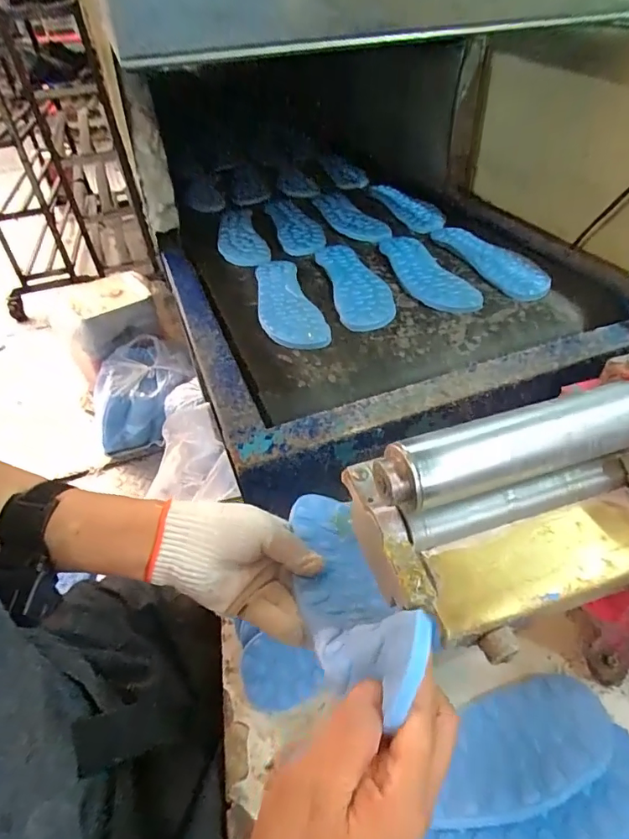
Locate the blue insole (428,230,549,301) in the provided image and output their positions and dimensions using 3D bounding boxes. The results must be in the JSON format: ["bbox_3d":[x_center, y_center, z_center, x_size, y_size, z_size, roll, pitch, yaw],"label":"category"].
[{"bbox_3d":[0.278,-0.258,0.742,0.096,0.007,0.257,-19,45,-14],"label":"blue insole"}]

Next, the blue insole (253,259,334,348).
[{"bbox_3d":[-0.044,-0.169,0.671,0.081,0.010,0.234,-14,44,-9],"label":"blue insole"}]

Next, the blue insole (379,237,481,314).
[{"bbox_3d":[0.165,-0.226,0.712,0.080,0.015,0.226,-17,45,-12],"label":"blue insole"}]

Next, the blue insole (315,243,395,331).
[{"bbox_3d":[0.061,-0.209,0.705,0.083,0.010,0.245,-10,44,-5],"label":"blue insole"}]

